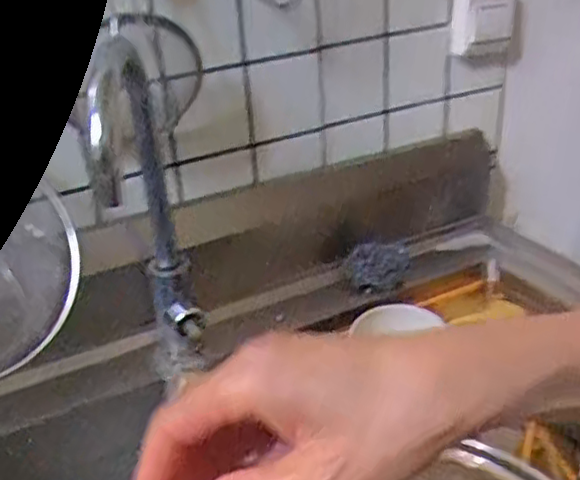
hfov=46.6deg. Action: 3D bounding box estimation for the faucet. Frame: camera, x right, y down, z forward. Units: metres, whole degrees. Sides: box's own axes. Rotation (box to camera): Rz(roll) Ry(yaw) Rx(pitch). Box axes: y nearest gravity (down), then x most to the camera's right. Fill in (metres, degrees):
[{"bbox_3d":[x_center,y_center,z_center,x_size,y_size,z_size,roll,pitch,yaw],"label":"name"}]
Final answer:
[{"bbox_3d":[-0.114,0.011,0.588,0.054,0.343,0.195,-9,27,-8],"label":"faucet"}]

